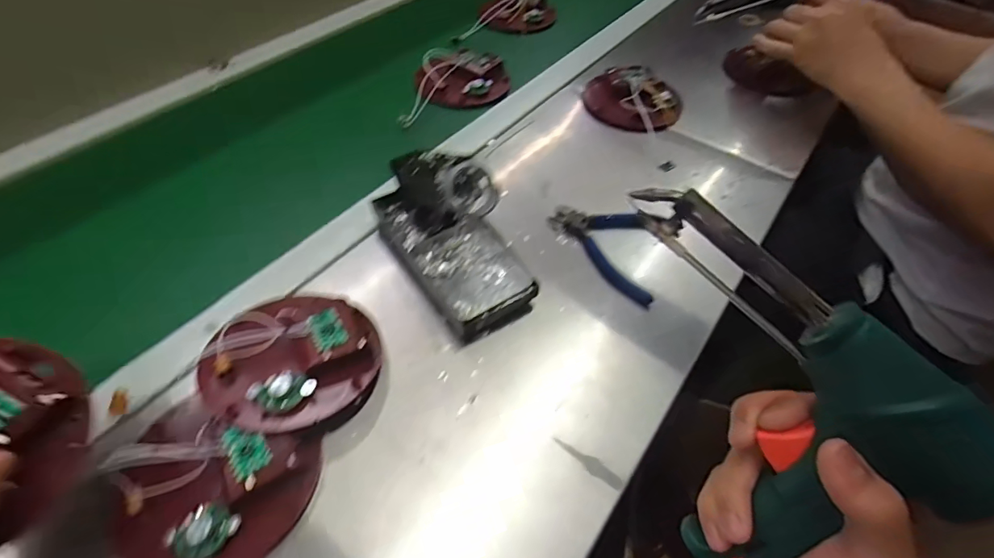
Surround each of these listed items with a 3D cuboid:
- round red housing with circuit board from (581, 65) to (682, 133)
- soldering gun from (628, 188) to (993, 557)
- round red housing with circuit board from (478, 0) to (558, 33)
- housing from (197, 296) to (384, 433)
[{"bbox_3d":[0.172,-0.228,0.591,0.112,0.026,0.126,-36,61,-25],"label":"round red housing with circuit board"},{"bbox_3d":[0.150,0.047,0.222,0.126,0.194,0.043,-5,6,34],"label":"soldering gun"},{"bbox_3d":[0.035,-0.424,0.745,0.113,0.027,0.091,10,53,7],"label":"round red housing with circuit board"},{"bbox_3d":[-0.144,0.057,0.341,0.122,0.037,0.111,0,53,-1],"label":"housing"}]

